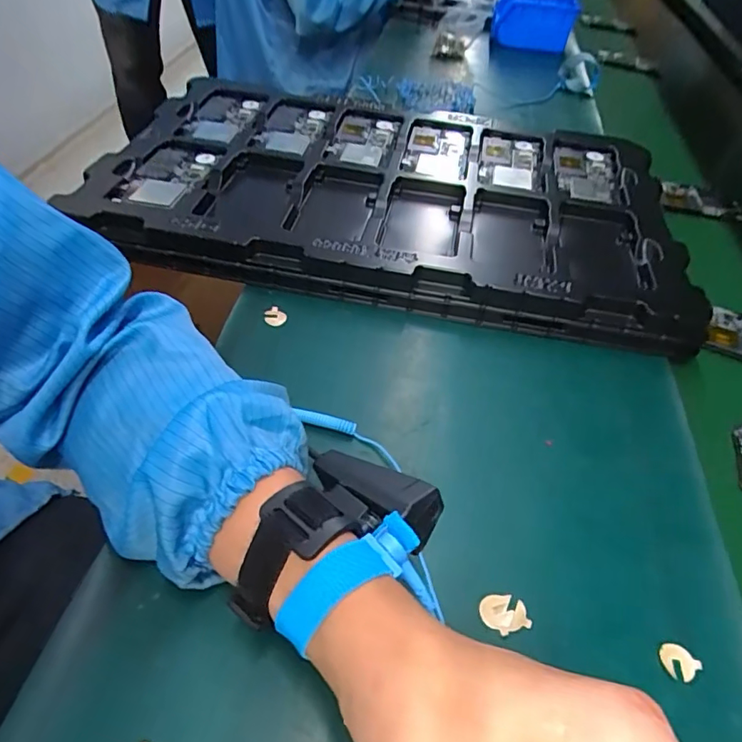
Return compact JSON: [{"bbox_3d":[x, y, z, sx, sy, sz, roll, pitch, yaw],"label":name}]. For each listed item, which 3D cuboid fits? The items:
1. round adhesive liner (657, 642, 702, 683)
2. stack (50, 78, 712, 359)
[{"bbox_3d":[0.161,0.152,0.272,0.016,0.004,0.018,-29,58,-27],"label":"round adhesive liner"},{"bbox_3d":[0.025,-0.180,0.537,0.551,0.049,0.321,10,49,2],"label":"stack"}]

